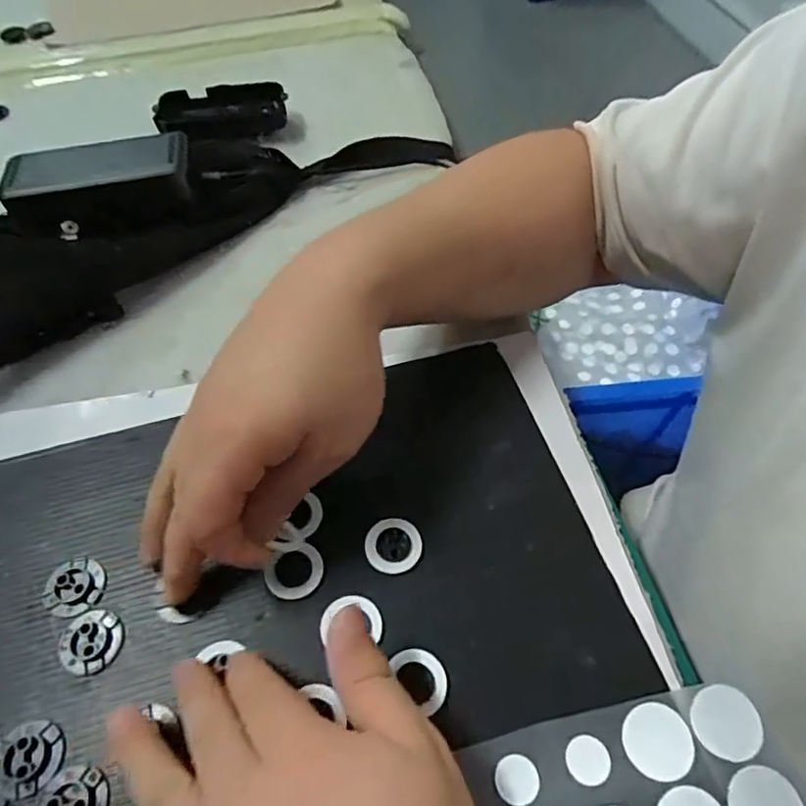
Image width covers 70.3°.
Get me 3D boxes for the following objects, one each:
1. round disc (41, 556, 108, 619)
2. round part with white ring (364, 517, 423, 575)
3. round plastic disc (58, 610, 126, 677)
[{"bbox_3d":[-0.162,0.090,0.284,0.026,0.008,0.028,-1,56,2],"label":"round disc"},{"bbox_3d":[-0.005,0.073,0.291,0.028,0.008,0.027,-1,56,2],"label":"round part with white ring"},{"bbox_3d":[-0.147,0.111,0.268,0.031,0.006,0.028,5,56,6],"label":"round plastic disc"}]

